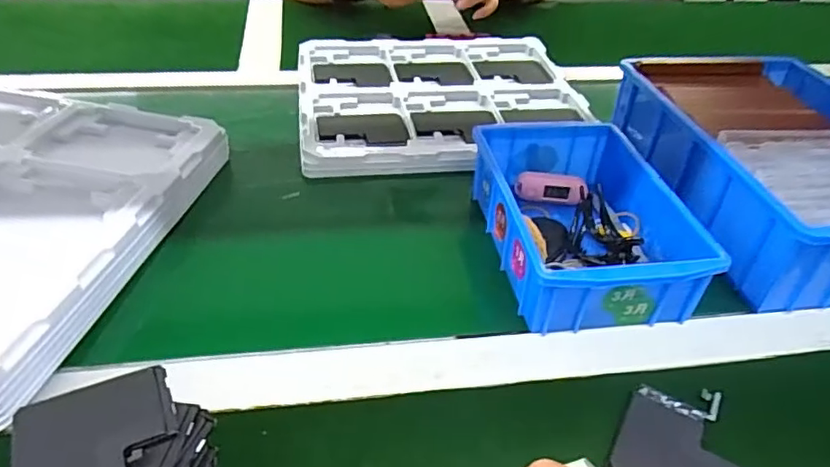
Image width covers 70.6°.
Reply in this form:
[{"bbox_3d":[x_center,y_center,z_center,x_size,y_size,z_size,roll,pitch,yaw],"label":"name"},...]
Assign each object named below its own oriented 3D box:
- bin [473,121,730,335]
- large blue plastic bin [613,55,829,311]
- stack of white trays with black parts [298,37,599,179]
[{"bbox_3d":[0.127,-0.014,0.467,0.129,0.063,0.197,-3,39,-10],"label":"bin"},{"bbox_3d":[0.328,-0.065,0.531,0.205,0.090,0.304,-2,39,-9],"label":"large blue plastic bin"},{"bbox_3d":[0.028,-0.158,0.670,0.312,0.027,0.284,-3,39,-10],"label":"stack of white trays with black parts"}]

